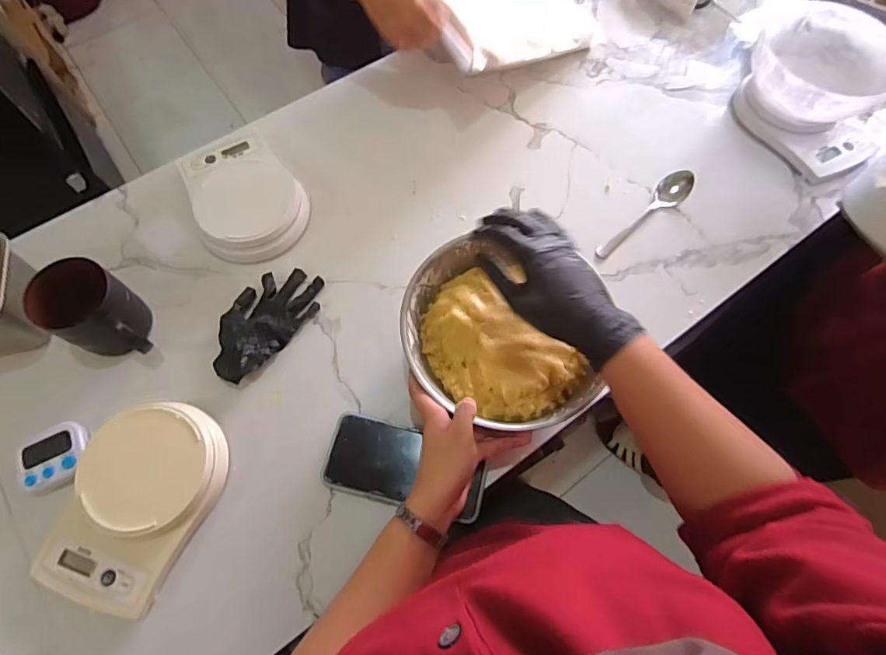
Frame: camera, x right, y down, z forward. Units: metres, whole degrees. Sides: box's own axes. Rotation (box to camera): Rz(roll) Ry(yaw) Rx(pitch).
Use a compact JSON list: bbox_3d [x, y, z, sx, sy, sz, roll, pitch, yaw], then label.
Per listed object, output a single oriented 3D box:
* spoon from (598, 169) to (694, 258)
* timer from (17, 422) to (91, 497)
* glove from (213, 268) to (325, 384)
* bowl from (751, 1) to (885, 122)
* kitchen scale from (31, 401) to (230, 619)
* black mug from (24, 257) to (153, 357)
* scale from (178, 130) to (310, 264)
[{"bbox_3d":[0.272,-0.151,0.647,0.178,0.025,0.039,-41,73,-15],"label":"spoon"},{"bbox_3d":[-0.415,0.138,0.520,0.073,0.024,0.062,-29,70,-12],"label":"timer"},{"bbox_3d":[-0.216,-0.011,0.579,0.083,0.025,0.155,32,71,12],"label":"glove"},{"bbox_3d":[0.526,-0.362,0.673,0.190,0.064,0.166,-33,71,-13],"label":"bowl"},{"bbox_3d":[-0.311,0.175,0.497,0.140,0.040,0.201,16,68,7],"label":"kitchen scale"},{"bbox_3d":[-0.384,-0.015,0.545,0.104,0.092,0.080,25,70,10],"label":"black mug"},{"bbox_3d":[-0.261,-0.178,0.639,0.141,0.041,0.198,-26,70,-11],"label":"scale"}]

